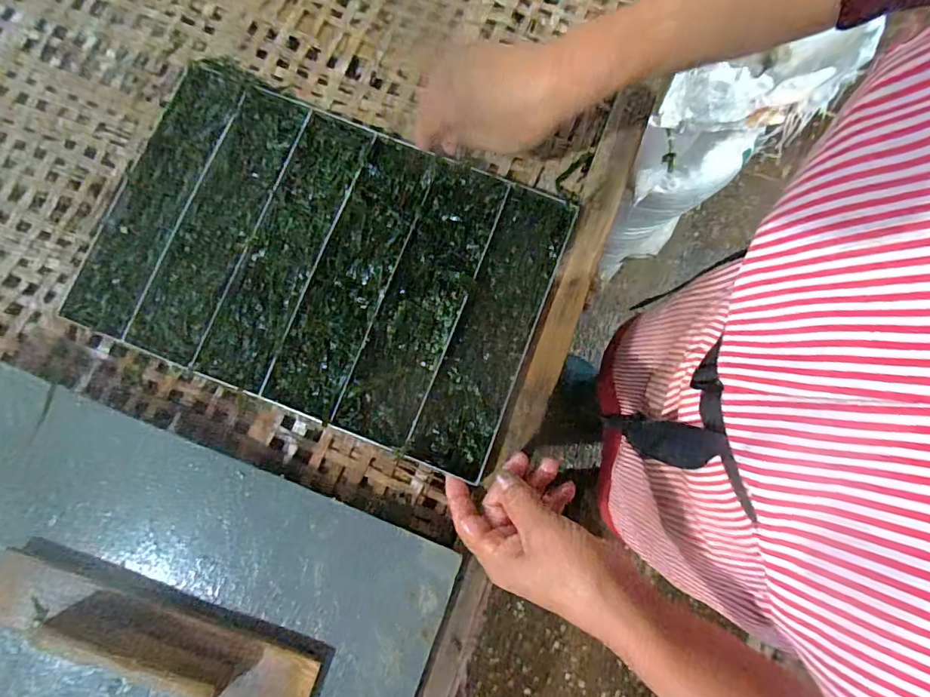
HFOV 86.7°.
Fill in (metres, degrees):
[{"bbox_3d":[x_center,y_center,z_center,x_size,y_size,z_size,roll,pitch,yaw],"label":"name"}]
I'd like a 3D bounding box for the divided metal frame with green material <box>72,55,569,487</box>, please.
[{"bbox_3d":[-0.116,-0.074,0.407,0.362,0.012,0.240,22,81,3],"label":"divided metal frame with green material"}]

